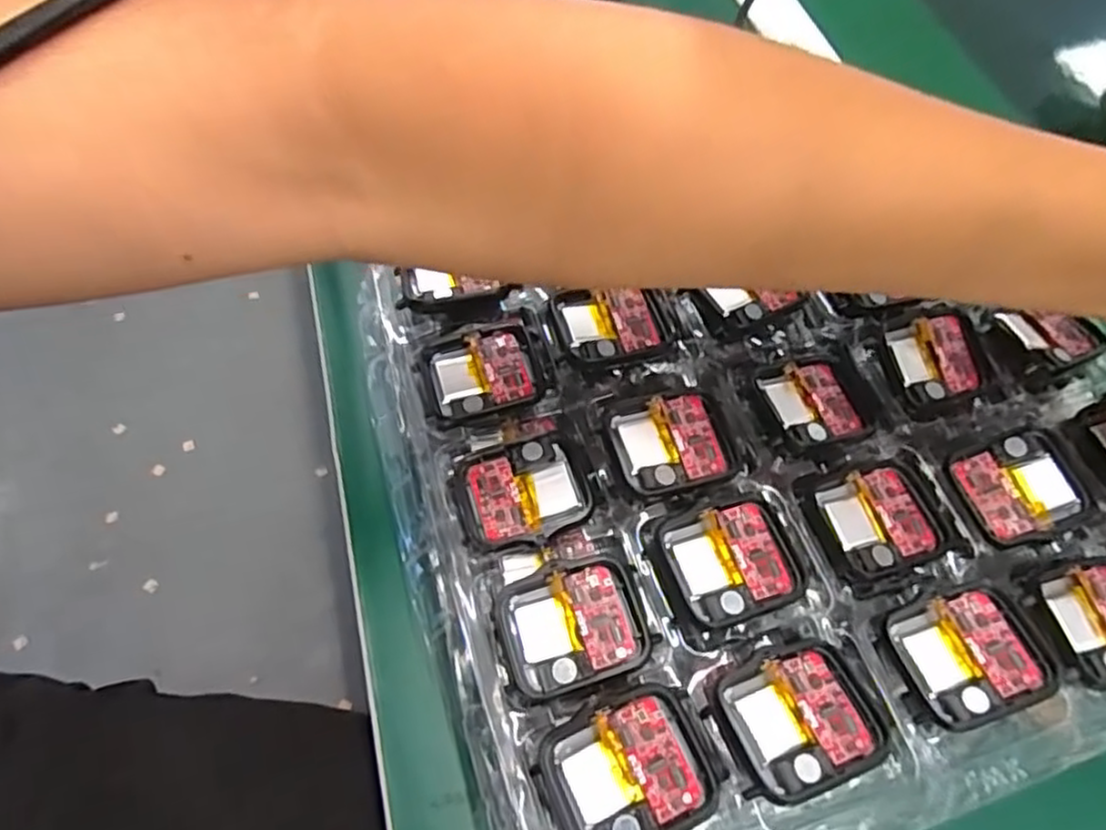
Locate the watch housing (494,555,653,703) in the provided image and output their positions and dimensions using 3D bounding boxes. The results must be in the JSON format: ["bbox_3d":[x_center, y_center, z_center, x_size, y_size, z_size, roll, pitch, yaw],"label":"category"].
[{"bbox_3d":[0.006,0.066,0.226,0.044,0.008,0.038,-12,62,-12],"label":"watch housing"}]

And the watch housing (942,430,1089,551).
[{"bbox_3d":[0.164,0.026,0.255,0.041,0.010,0.037,-13,62,-12],"label":"watch housing"}]

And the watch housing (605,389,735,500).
[{"bbox_3d":[0.041,0.010,0.251,0.039,0.006,0.036,-13,62,-12],"label":"watch housing"}]

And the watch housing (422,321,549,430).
[{"bbox_3d":[-0.026,-0.014,0.274,0.043,0.010,0.038,-15,62,-13],"label":"watch housing"}]

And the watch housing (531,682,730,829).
[{"bbox_3d":[0.021,0.097,0.198,0.045,0.006,0.037,-20,61,-14],"label":"watch housing"}]

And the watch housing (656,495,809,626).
[{"bbox_3d":[0.058,0.046,0.231,0.041,0.006,0.037,-17,63,-14],"label":"watch housing"}]

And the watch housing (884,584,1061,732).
[{"bbox_3d":[0.128,0.072,0.220,0.041,0.006,0.037,-13,62,-12],"label":"watch housing"}]

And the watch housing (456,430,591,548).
[{"bbox_3d":[-0.010,0.026,0.248,0.044,0.007,0.037,-9,61,-10],"label":"watch housing"}]

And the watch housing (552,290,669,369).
[{"bbox_3d":[0.022,-0.034,0.279,0.039,0.008,0.034,-10,61,-10],"label":"watch housing"}]

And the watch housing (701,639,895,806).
[{"bbox_3d":[0.070,0.086,0.206,0.045,0.007,0.037,-16,62,-13],"label":"watch housing"}]

